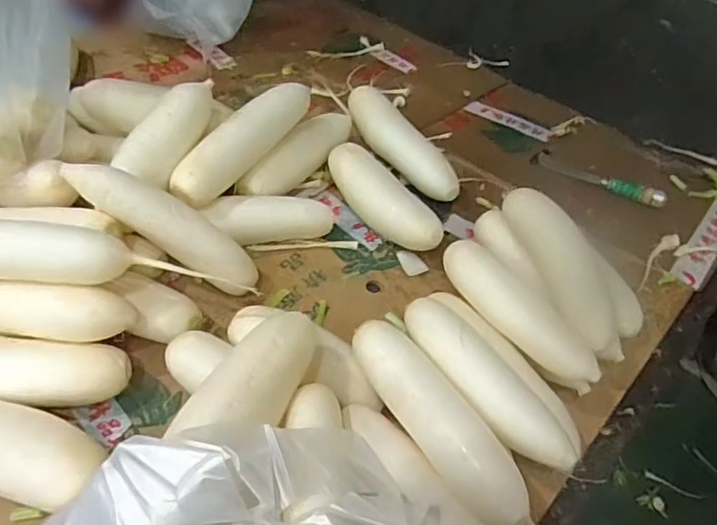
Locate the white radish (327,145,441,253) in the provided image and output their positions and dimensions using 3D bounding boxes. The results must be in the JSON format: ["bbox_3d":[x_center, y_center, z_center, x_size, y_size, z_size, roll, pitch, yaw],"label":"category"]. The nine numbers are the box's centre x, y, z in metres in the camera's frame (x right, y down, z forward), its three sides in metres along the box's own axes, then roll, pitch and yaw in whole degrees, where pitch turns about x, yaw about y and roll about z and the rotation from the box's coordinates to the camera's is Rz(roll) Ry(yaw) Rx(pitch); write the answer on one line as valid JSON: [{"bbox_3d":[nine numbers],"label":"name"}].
[{"bbox_3d":[0.031,-0.092,0.738,0.065,0.052,0.209,-25,55,-26],"label":"white radish"}]

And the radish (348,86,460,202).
[{"bbox_3d":[0.064,-0.186,0.826,0.053,0.063,0.236,-25,55,-26],"label":"radish"}]

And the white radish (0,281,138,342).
[{"bbox_3d":[-0.338,0.044,0.553,0.203,0.052,0.051,3,47,-3],"label":"white radish"}]

